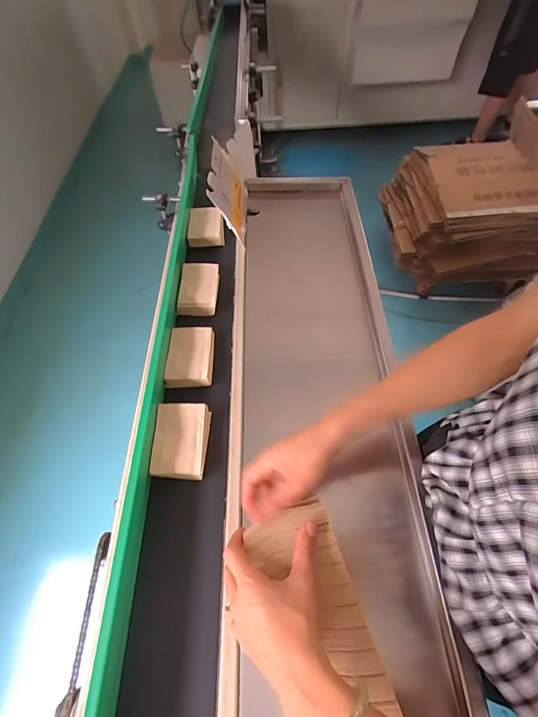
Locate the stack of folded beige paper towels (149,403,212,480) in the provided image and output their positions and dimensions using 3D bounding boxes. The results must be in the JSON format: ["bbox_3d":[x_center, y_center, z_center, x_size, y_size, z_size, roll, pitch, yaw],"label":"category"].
[{"bbox_3d":[-0.125,0.116,0.506,0.068,0.034,0.103,-1,57,2],"label":"stack of folded beige paper towels"}]

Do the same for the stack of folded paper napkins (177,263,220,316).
[{"bbox_3d":[-0.133,-0.135,0.675,0.071,0.029,0.114,-1,57,2],"label":"stack of folded paper napkins"}]

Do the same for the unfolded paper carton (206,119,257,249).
[{"bbox_3d":[-0.071,-0.426,0.810,0.040,0.166,0.390,-11,55,20],"label":"unfolded paper carton"}]

